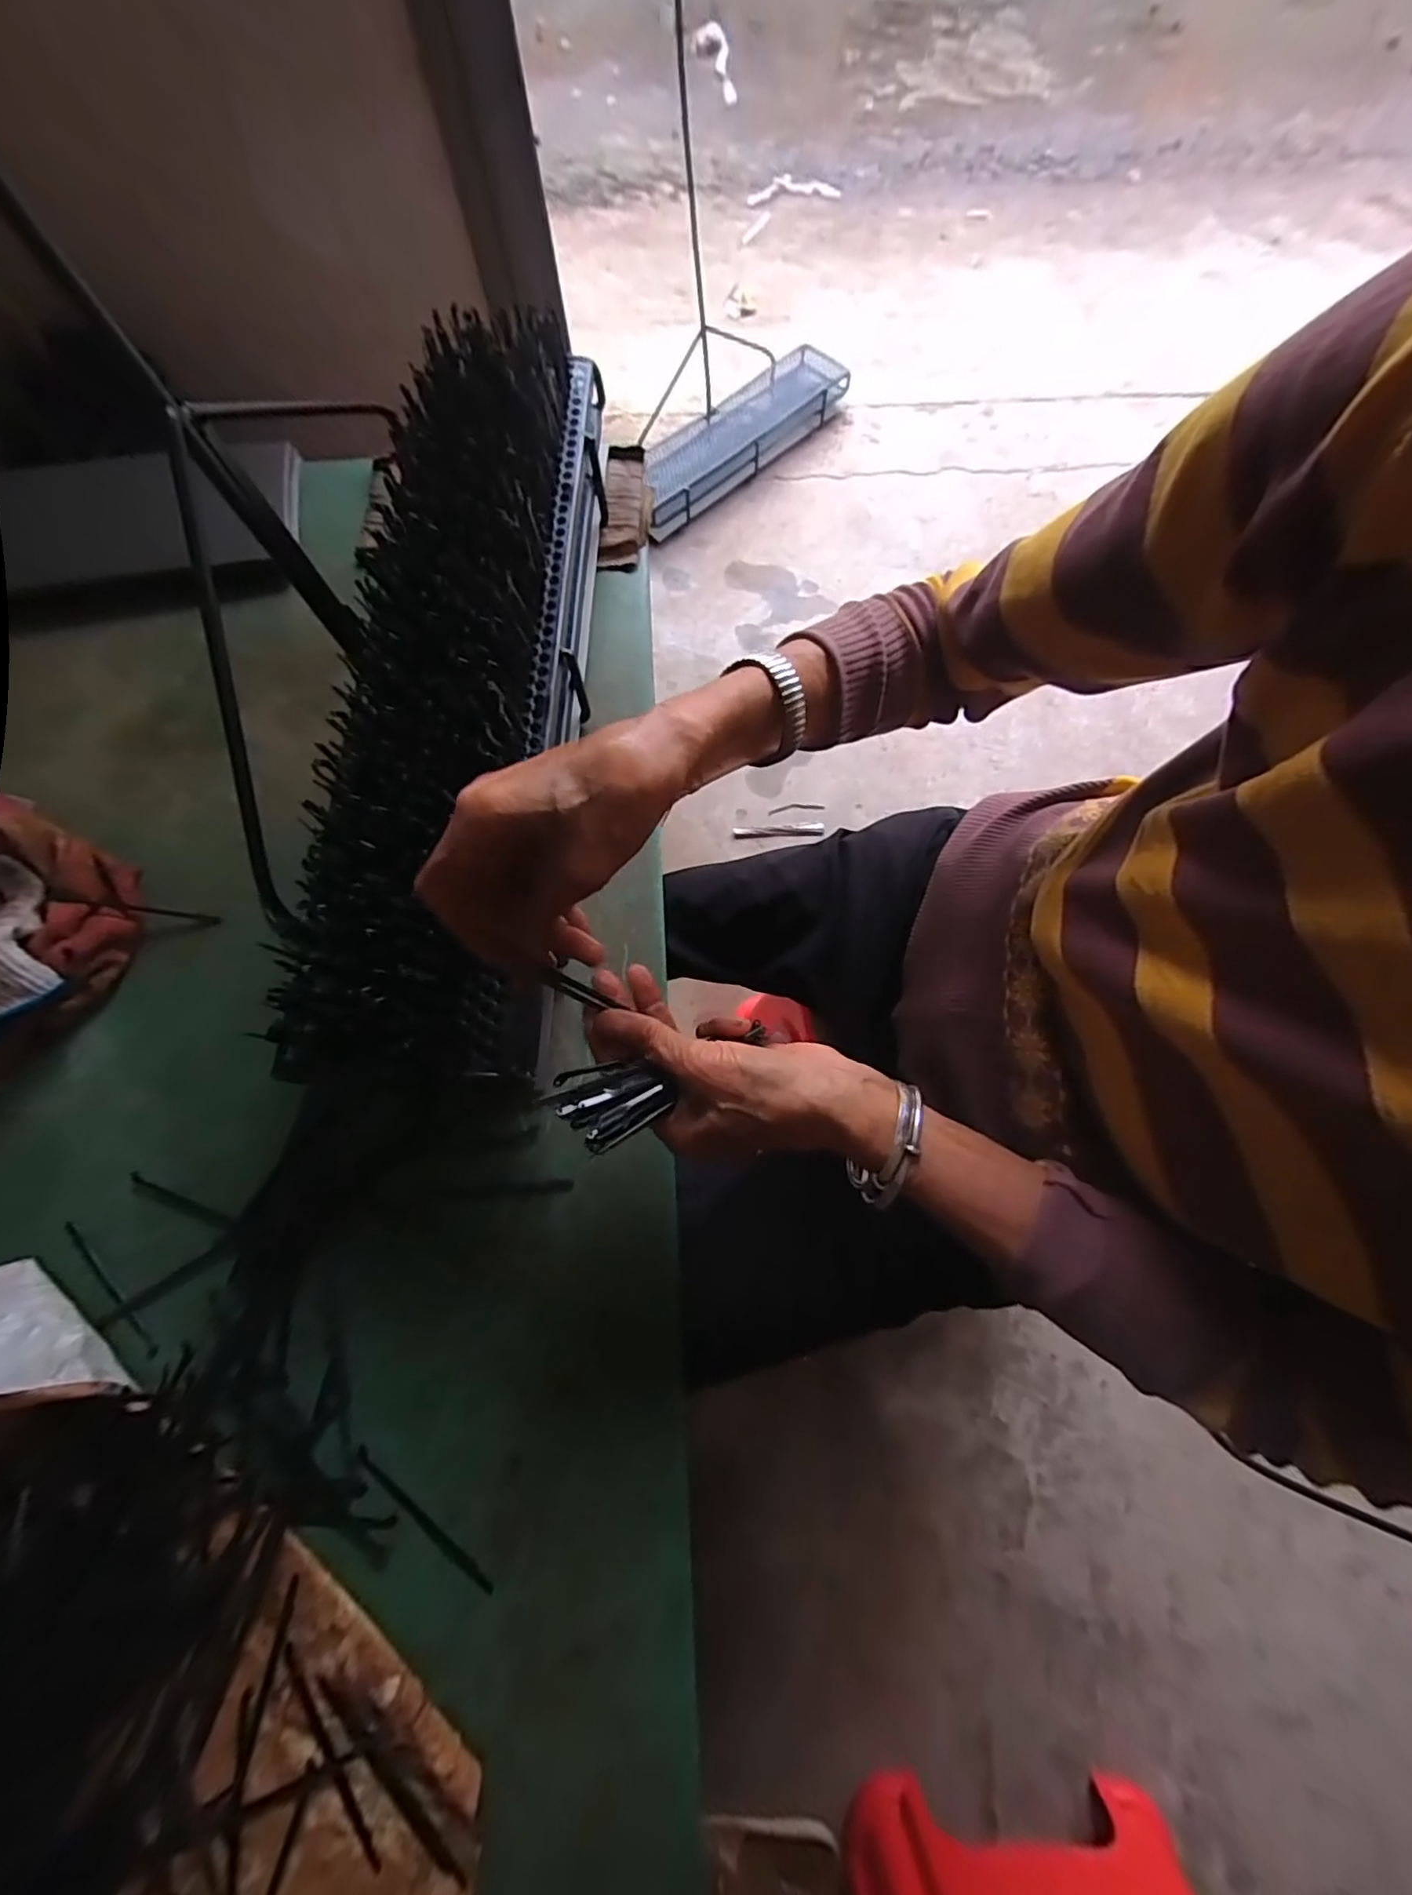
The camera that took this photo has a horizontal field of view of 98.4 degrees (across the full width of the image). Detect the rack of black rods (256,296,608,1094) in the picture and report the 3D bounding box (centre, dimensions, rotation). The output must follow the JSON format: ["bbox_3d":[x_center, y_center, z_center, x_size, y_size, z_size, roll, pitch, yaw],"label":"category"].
[{"bbox_3d":[-0.155,-0.204,0.444,0.162,0.113,0.590,4,73,2],"label":"rack of black rods"}]

